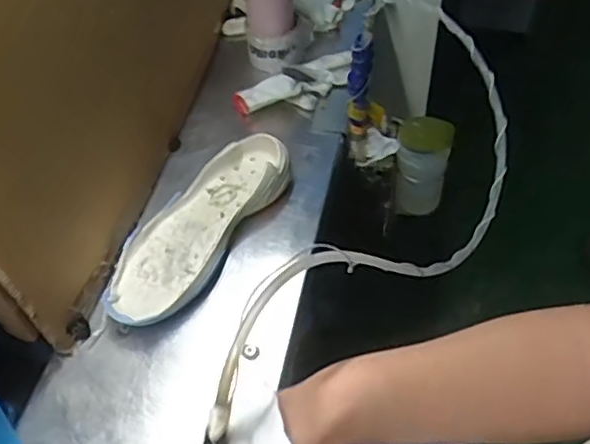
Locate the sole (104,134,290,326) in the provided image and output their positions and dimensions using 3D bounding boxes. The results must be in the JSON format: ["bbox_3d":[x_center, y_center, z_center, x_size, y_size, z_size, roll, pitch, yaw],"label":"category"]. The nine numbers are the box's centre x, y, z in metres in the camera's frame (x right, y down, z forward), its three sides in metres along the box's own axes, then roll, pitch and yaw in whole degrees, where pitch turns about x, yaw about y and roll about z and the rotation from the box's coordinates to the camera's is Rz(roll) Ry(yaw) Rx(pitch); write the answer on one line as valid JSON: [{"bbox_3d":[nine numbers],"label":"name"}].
[{"bbox_3d":[-0.112,0.005,0.724,0.109,0.048,0.278,22,55,20],"label":"sole"}]

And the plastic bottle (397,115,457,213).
[{"bbox_3d":[0.186,-0.078,0.922,0.074,0.141,0.070,13,52,14],"label":"plastic bottle"}]

